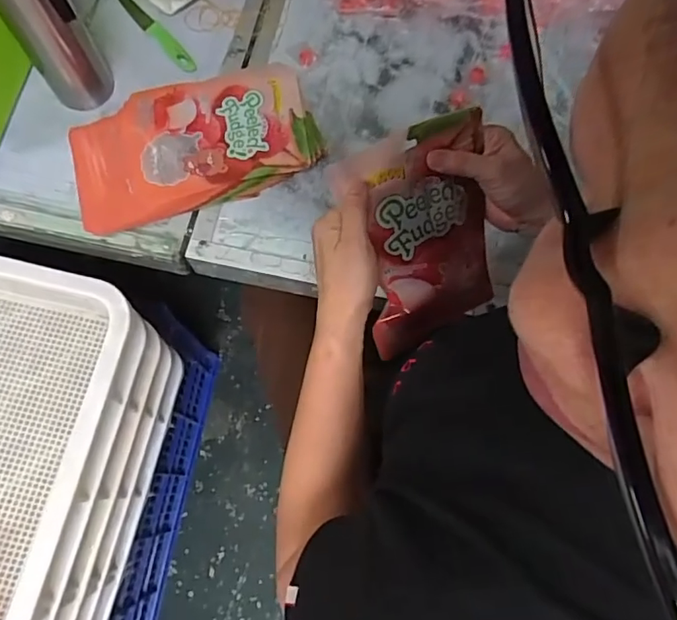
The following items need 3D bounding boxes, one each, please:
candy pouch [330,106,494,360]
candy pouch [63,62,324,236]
[{"bbox_3d":[0.085,-0.065,0.500,0.137,0.210,0.024,-26,33,-15],"label":"candy pouch"},{"bbox_3d":[-0.189,-0.220,0.681,0.310,0.043,0.176,-16,73,-6],"label":"candy pouch"}]

